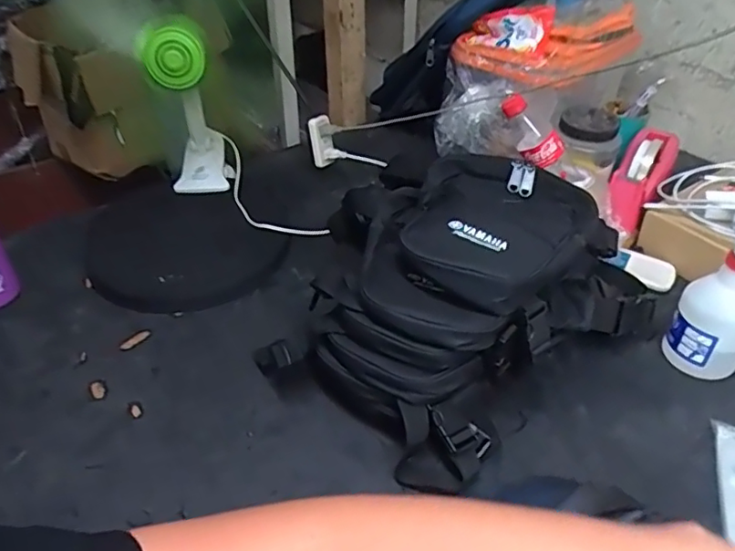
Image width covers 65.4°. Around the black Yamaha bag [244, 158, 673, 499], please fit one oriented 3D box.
[{"bbox_3d":[0.116,0.016,0.632,0.414,0.167,0.251,-27,45,-30],"label":"black Yamaha bag"}]

